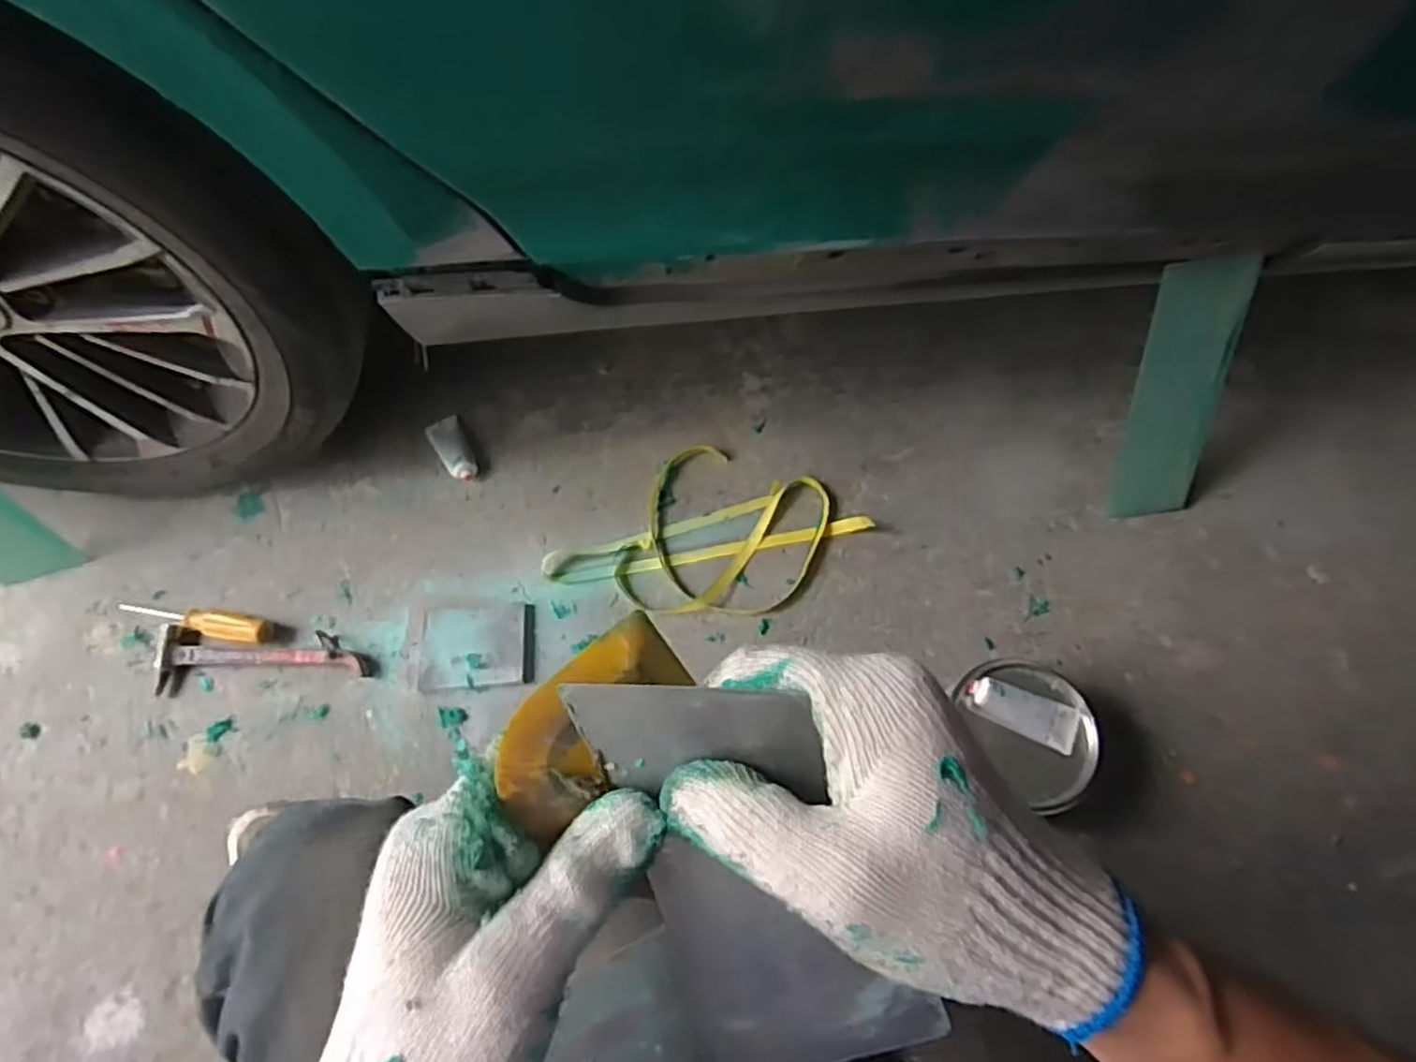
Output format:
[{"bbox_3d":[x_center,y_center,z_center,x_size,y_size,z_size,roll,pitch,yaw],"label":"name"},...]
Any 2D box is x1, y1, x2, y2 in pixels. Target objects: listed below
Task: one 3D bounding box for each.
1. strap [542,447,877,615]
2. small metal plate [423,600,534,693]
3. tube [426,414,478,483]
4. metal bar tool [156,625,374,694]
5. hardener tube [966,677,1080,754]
[{"bbox_3d":[0.000,0.016,0.905,0.320,0.020,0.233,-42,72,-16],"label":"strap"},{"bbox_3d":[-0.264,0.131,0.844,0.127,0.016,0.099,-4,66,-1],"label":"small metal plate"},{"bbox_3d":[-0.334,-0.108,0.955,0.042,0.026,0.103,-24,68,-10],"label":"tube"},{"bbox_3d":[-0.511,0.143,0.845,0.240,0.020,0.068,-2,66,0],"label":"metal bar tool"},{"bbox_3d":[0.312,0.182,0.730,0.106,0.019,0.045,17,68,7],"label":"hardener tube"}]

